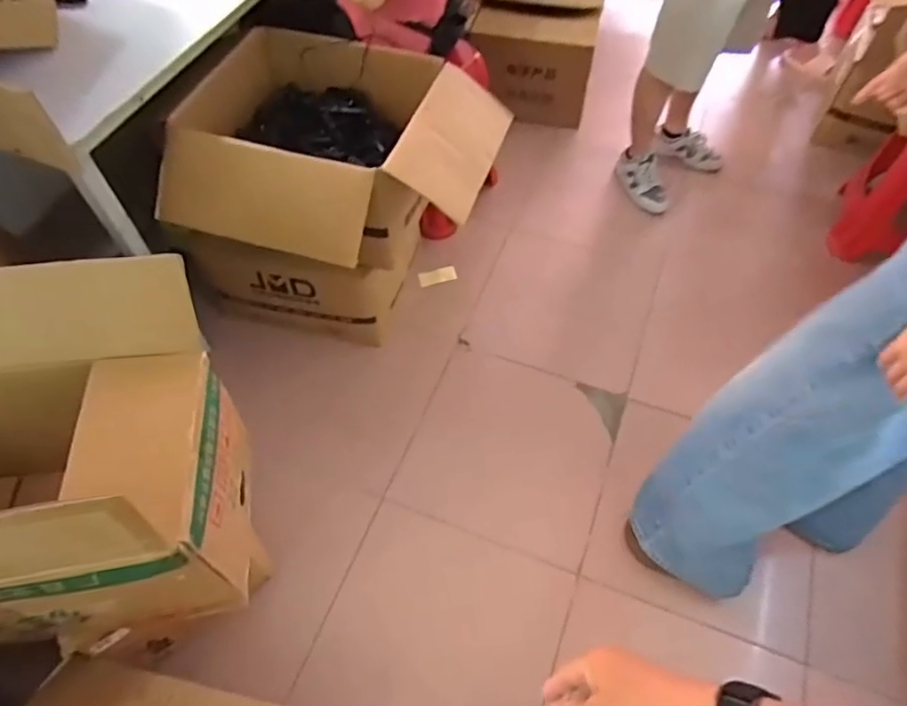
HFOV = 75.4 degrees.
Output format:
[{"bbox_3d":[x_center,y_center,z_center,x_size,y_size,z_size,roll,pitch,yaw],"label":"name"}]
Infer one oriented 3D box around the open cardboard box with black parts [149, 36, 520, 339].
[{"bbox_3d":[-0.262,-0.372,1.509,0.693,0.579,0.587,15,58,11],"label":"open cardboard box with black parts"}]

